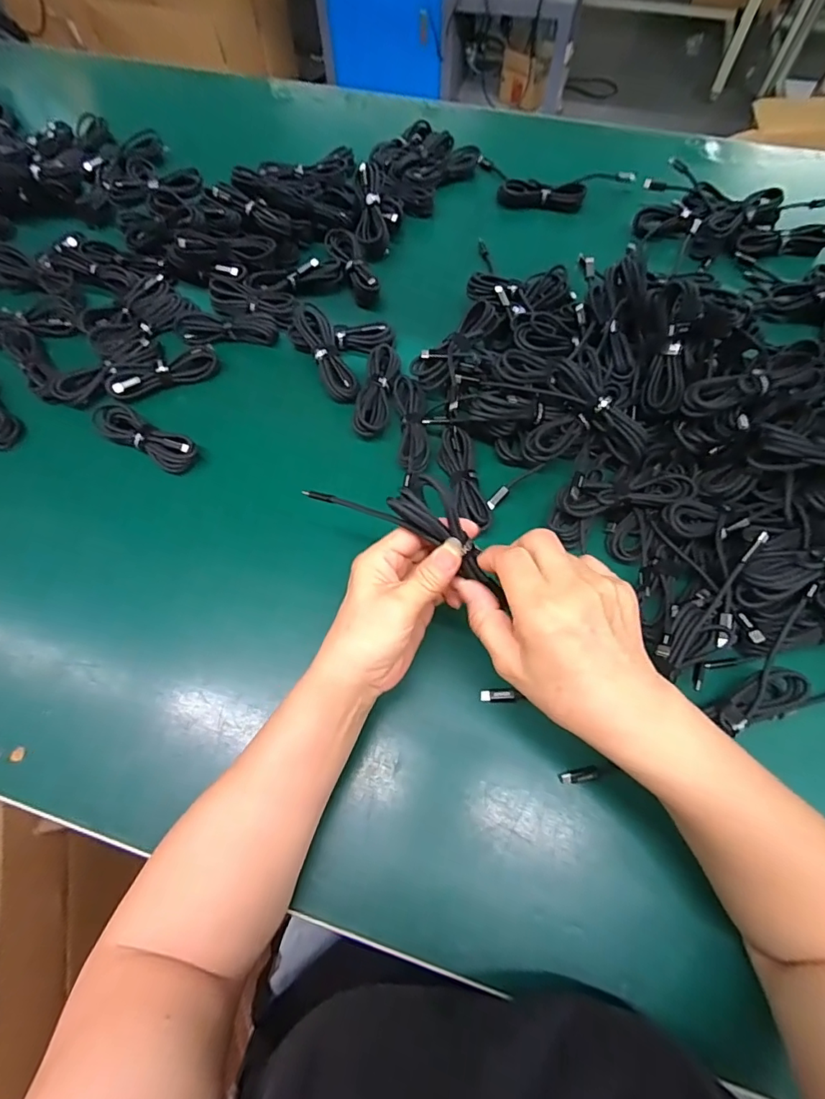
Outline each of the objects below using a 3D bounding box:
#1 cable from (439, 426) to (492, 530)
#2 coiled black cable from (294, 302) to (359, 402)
[{"bbox_3d":[0.048,-0.066,0.446,0.031,0.016,0.105,-8,66,-3],"label":"cable"},{"bbox_3d":[-0.089,-0.201,0.498,0.031,0.019,0.111,-23,80,-9],"label":"coiled black cable"}]

